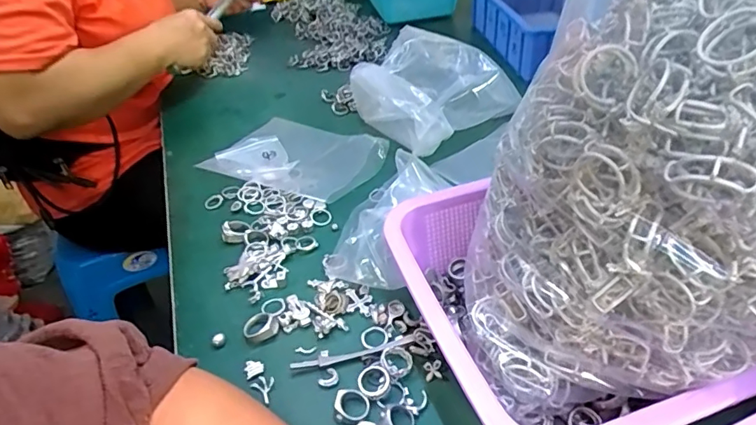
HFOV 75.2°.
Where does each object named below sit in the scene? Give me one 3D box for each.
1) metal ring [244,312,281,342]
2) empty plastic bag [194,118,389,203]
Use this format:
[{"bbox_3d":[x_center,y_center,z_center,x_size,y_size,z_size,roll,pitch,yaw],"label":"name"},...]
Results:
[{"bbox_3d":[-0.096,0.093,0.401,0.026,0.008,0.026,-3,40,3],"label":"metal ring"},{"bbox_3d":[-0.099,-0.068,0.592,0.191,0.032,0.140,18,45,26],"label":"empty plastic bag"}]

